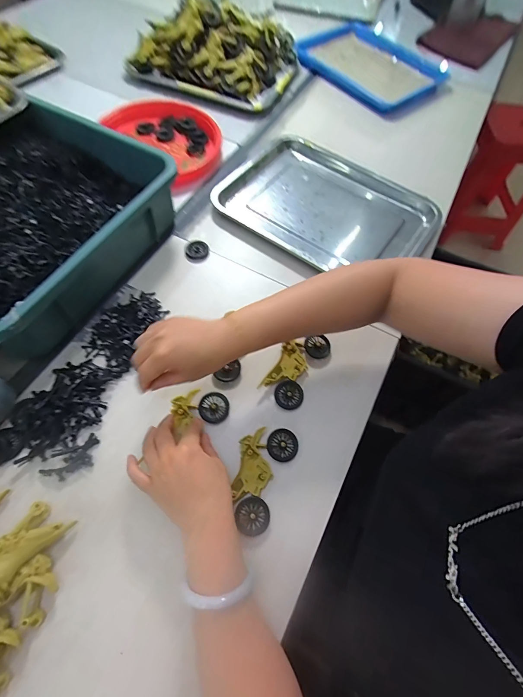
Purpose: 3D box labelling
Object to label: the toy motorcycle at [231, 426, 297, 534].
[{"bbox_3d":[-0.003,0.148,0.379,0.061,0.021,0.117,20,64,7],"label":"toy motorcycle"}]

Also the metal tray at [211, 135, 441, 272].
[{"bbox_3d":[0.118,-0.254,0.586,0.356,0.032,0.271,33,67,13],"label":"metal tray"}]

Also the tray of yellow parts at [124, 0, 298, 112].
[{"bbox_3d":[-0.109,-0.645,0.702,0.335,0.115,0.194,17,64,5],"label":"tray of yellow parts"}]

